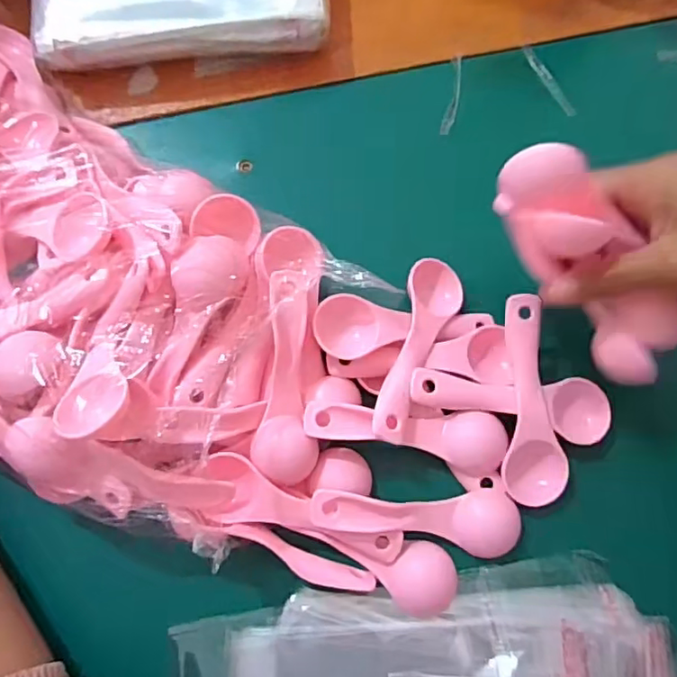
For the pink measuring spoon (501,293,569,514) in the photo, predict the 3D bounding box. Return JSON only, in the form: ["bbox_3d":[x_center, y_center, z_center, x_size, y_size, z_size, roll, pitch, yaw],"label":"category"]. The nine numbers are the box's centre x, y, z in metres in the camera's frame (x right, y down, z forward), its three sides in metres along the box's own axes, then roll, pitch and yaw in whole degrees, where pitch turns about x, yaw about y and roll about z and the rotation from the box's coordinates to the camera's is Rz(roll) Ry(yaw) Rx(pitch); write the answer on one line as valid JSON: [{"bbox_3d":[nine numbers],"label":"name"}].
[{"bbox_3d":[0.106,0.033,0.307,0.033,0.024,0.110,0,76,1],"label":"pink measuring spoon"}]

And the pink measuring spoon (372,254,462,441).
[{"bbox_3d":[0.044,0.004,0.317,0.031,0.025,0.112,19,77,5],"label":"pink measuring spoon"}]

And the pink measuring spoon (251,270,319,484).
[{"bbox_3d":[-0.028,0.020,0.298,0.032,0.015,0.109,2,90,1],"label":"pink measuring spoon"}]

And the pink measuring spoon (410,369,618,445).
[{"bbox_3d":[0.095,0.037,0.311,0.109,0.019,0.034,2,76,1],"label":"pink measuring spoon"}]

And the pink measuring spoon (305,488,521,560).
[{"bbox_3d":[0.043,0.092,0.297,0.110,0.015,0.033,10,77,3],"label":"pink measuring spoon"}]

